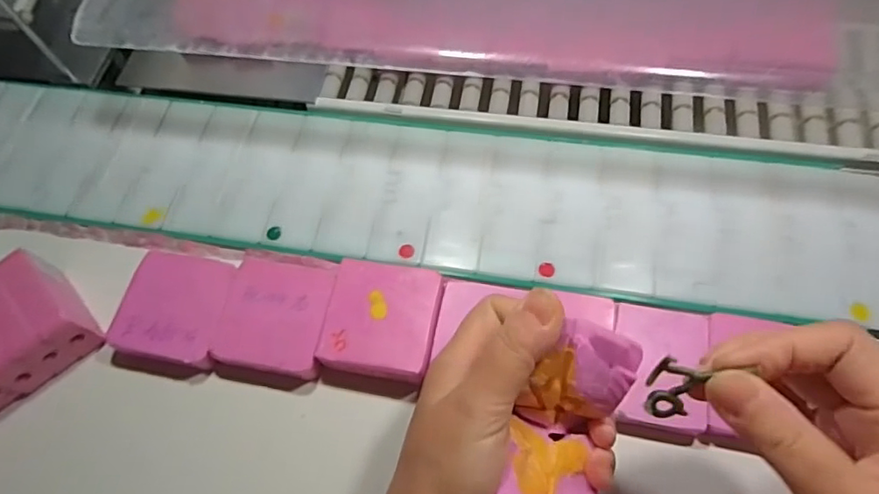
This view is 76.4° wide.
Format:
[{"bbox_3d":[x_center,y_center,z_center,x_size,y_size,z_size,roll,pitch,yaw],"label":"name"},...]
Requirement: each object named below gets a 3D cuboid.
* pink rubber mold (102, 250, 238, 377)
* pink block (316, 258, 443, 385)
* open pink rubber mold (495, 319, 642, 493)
[{"bbox_3d":[-0.174,0.043,0.370,0.069,0.018,0.074,10,65,8],"label":"pink rubber mold"},{"bbox_3d":[-0.036,0.046,0.349,0.067,0.020,0.069,9,65,8],"label":"pink block"},{"bbox_3d":[0.058,0.079,0.240,0.046,0.045,0.088,16,81,11],"label":"open pink rubber mold"}]

